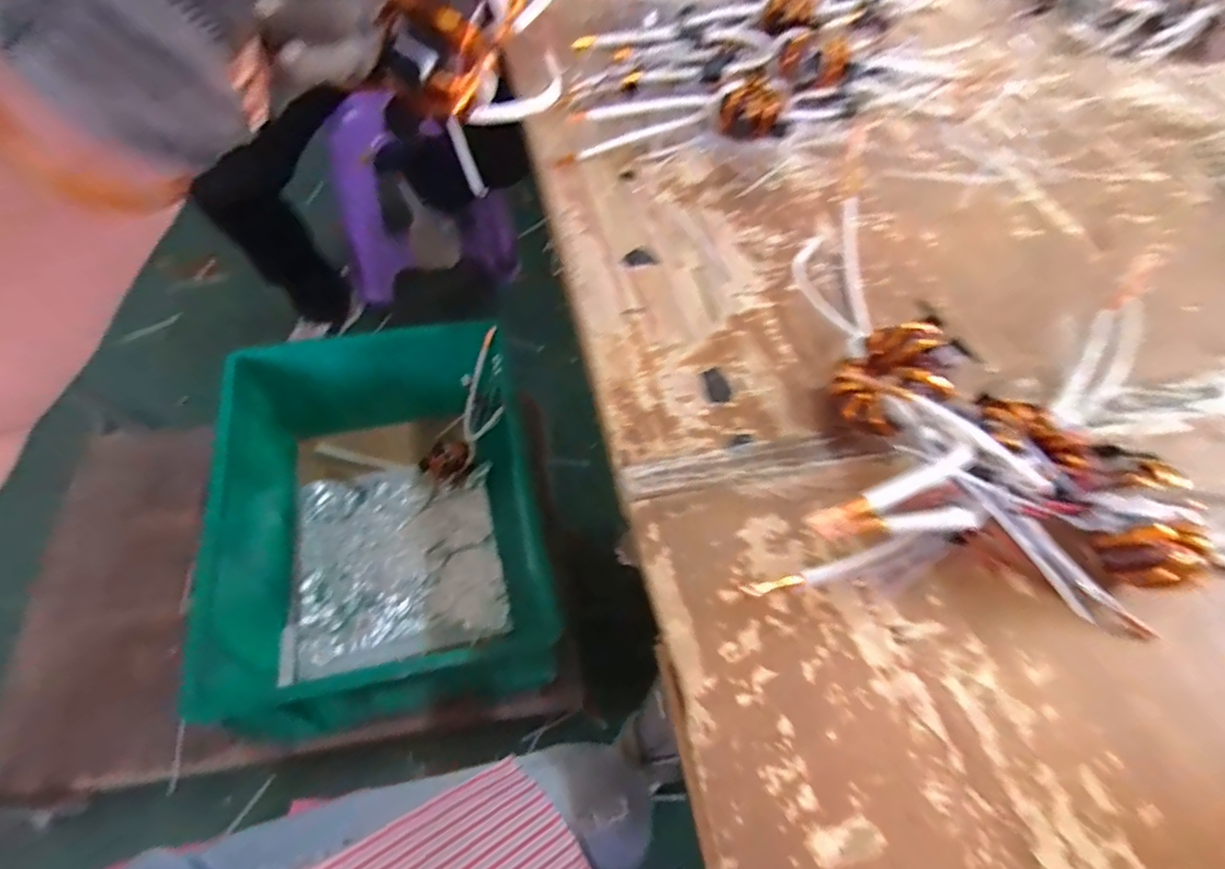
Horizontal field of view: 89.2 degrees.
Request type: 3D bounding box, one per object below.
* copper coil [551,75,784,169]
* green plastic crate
[{"bbox_3d":[0.068,-0.335,0.663,0.258,0.047,0.070,-13,60,-12],"label":"copper coil"},{"bbox_3d":[-0.344,0.124,0.915,0.398,0.207,0.535,-9,59,-11],"label":"green plastic crate"}]

